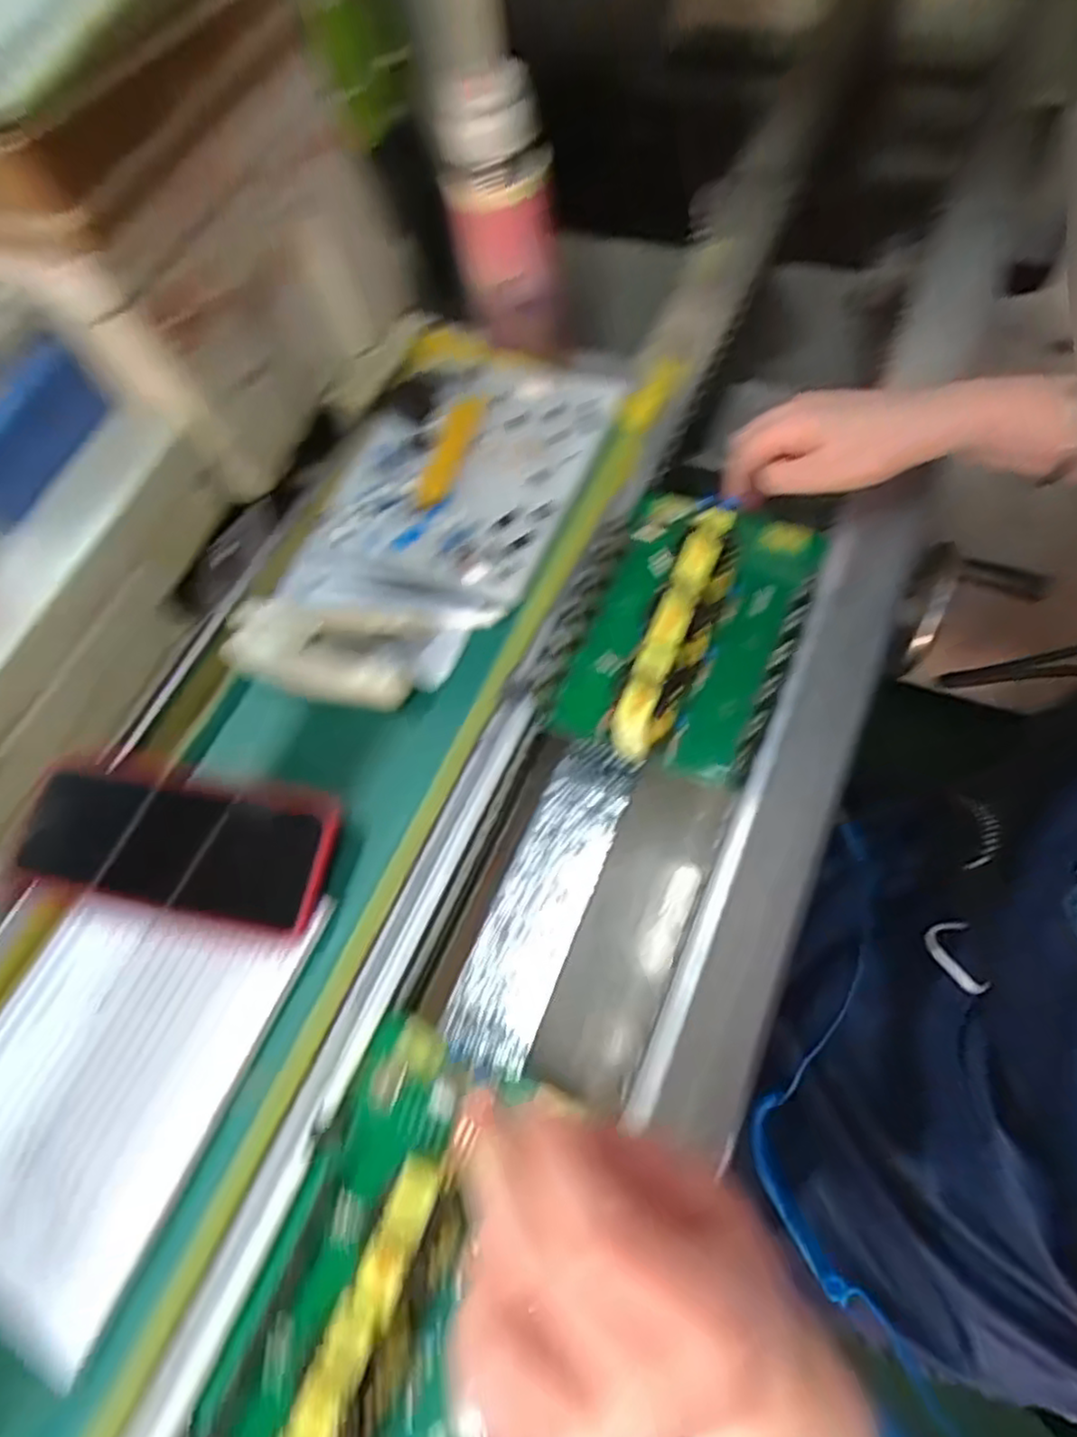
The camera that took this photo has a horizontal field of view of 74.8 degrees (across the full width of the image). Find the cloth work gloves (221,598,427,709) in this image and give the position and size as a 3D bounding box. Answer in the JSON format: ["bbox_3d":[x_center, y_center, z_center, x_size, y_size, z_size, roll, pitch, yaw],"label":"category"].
[{"bbox_3d":[-0.132,-0.041,0.423,0.116,0.017,0.060,6,68,12],"label":"cloth work gloves"}]

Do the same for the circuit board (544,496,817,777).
[{"bbox_3d":[0.089,-0.062,0.407,0.111,0.062,0.183,22,70,10],"label":"circuit board"}]

